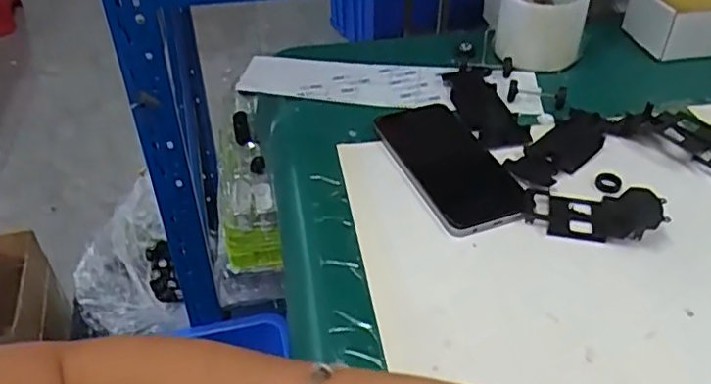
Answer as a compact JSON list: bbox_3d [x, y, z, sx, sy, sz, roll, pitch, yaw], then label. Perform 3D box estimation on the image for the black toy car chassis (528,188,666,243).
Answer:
[{"bbox_3d":[0.180,0.014,0.474,0.092,0.020,0.047,5,40,6],"label":"black toy car chassis"}]

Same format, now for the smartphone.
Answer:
[{"bbox_3d":[0.078,-0.023,0.535,0.079,0.011,0.168,-12,41,-13],"label":"smartphone"}]

